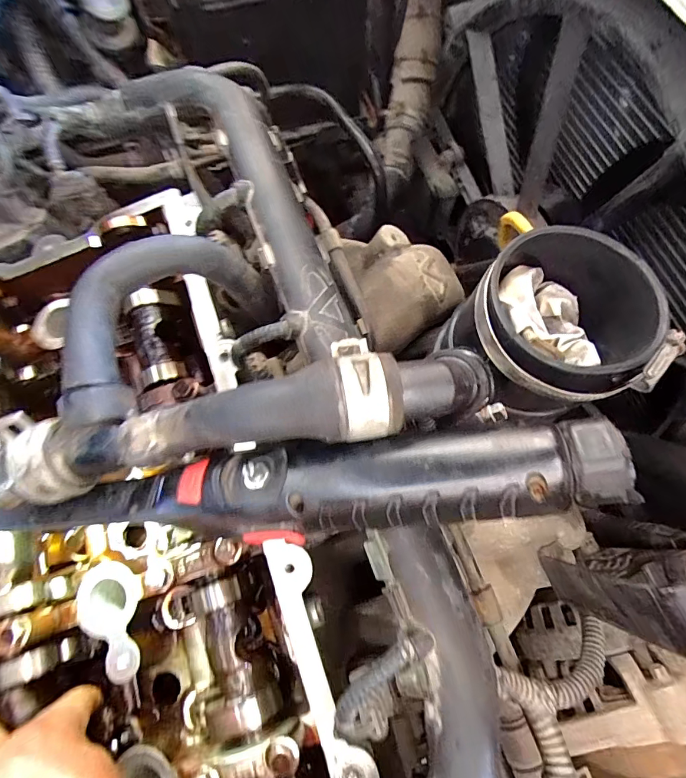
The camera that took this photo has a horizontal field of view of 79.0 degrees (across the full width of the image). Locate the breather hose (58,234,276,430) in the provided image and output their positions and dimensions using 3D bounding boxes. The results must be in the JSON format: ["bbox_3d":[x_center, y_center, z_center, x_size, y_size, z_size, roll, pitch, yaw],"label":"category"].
[{"bbox_3d":[-0.095,-0.032,0.222,0.060,0.065,0.121,29,73,10],"label":"breather hose"}]

